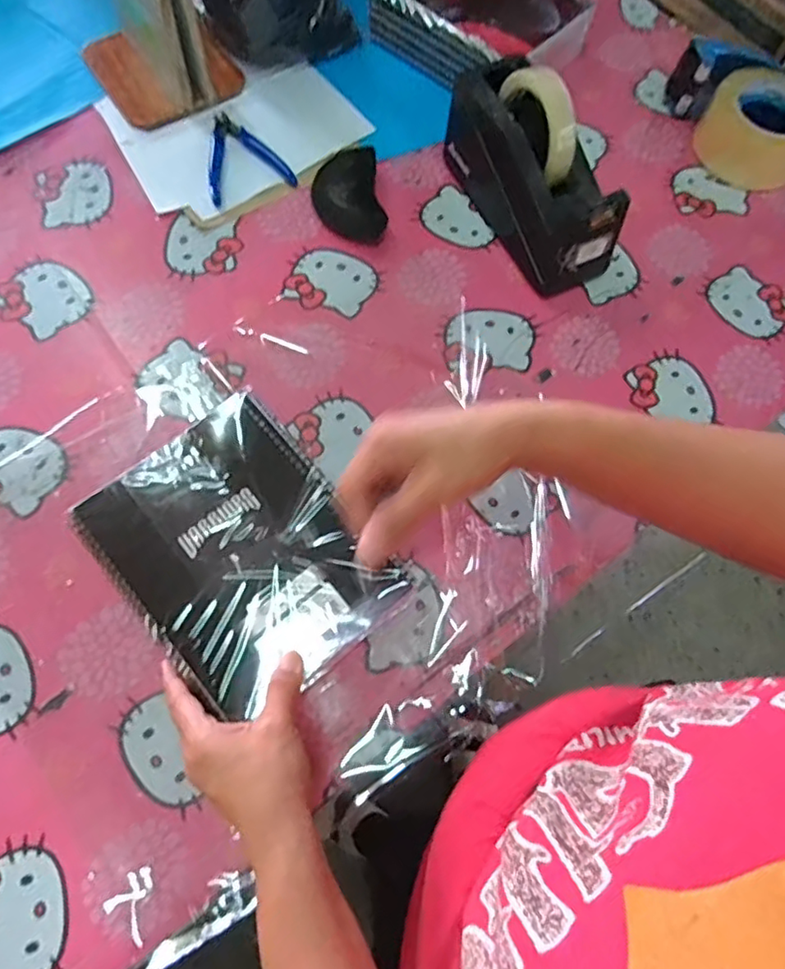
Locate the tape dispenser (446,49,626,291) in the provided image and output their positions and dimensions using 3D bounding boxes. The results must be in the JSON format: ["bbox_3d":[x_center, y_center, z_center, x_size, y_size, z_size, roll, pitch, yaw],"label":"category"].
[{"bbox_3d":[0.130,-0.293,0.545,0.068,0.122,0.197,-25,73,-11],"label":"tape dispenser"}]

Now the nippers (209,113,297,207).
[{"bbox_3d":[-0.154,-0.337,0.607,0.085,0.005,0.109,-18,72,-9],"label":"nippers"}]

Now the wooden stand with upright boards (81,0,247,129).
[{"bbox_3d":[-0.244,-0.467,0.593,0.129,0.115,0.146,-35,75,-14],"label":"wooden stand with upright boards"}]

